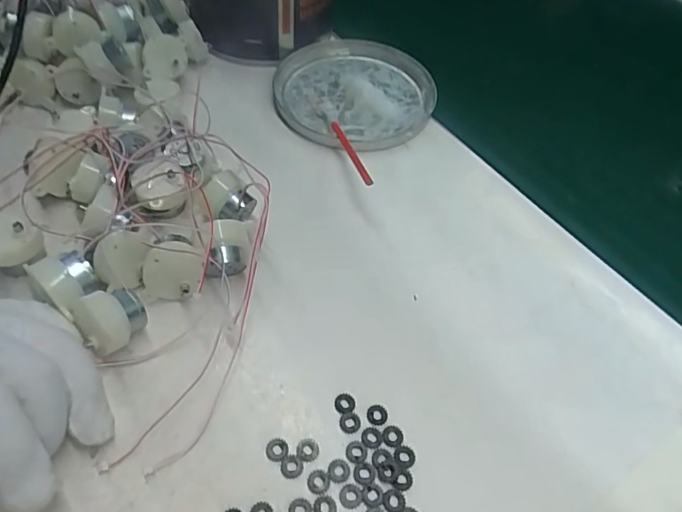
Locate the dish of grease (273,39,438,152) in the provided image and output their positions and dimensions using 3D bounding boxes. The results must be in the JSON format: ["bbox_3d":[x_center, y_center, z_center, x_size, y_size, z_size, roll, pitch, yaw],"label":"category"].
[{"bbox_3d":[0.012,-0.137,0.420,0.130,0.020,0.130,3,52,-3],"label":"dish of grease"}]

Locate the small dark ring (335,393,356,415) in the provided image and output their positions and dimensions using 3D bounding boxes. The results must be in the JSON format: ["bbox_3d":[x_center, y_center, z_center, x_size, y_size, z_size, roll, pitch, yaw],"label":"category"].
[{"bbox_3d":[0.002,0.076,0.261,0.010,0.004,0.010,3,52,-3],"label":"small dark ring"}]

